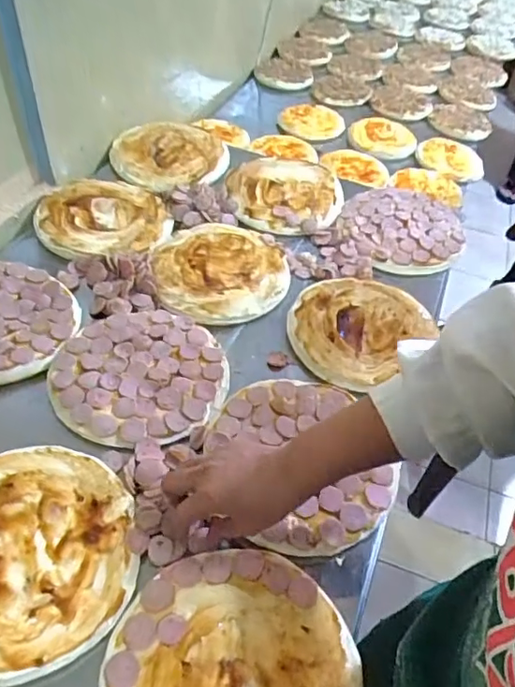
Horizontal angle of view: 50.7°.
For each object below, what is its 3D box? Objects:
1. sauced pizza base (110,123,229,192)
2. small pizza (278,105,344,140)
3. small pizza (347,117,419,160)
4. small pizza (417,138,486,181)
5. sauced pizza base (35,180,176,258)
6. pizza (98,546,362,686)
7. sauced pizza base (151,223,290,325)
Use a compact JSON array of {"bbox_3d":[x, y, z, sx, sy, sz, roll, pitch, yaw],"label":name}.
[{"bbox_3d":[-0.151,-0.336,0.952,0.194,0.016,0.178,3,47,-4],"label":"sauced pizza base"},{"bbox_3d":[0.123,-0.513,1.258,0.148,0.024,0.151,3,47,-4],"label":"small pizza"},{"bbox_3d":[0.278,-0.462,1.211,0.146,0.024,0.168,13,46,-3],"label":"small pizza"},{"bbox_3d":[0.433,-0.405,1.198,0.165,0.028,0.119,-12,67,-24],"label":"small pizza"},{"bbox_3d":[-0.233,-0.192,0.824,0.189,0.029,0.178,3,47,-4],"label":"sauced pizza base"},{"bbox_3d":[-0.022,0.261,0.438,0.200,0.020,0.184,-6,49,-12],"label":"pizza"},{"bbox_3d":[-0.052,-0.109,0.772,0.188,0.021,0.198,3,47,-4],"label":"sauced pizza base"}]

